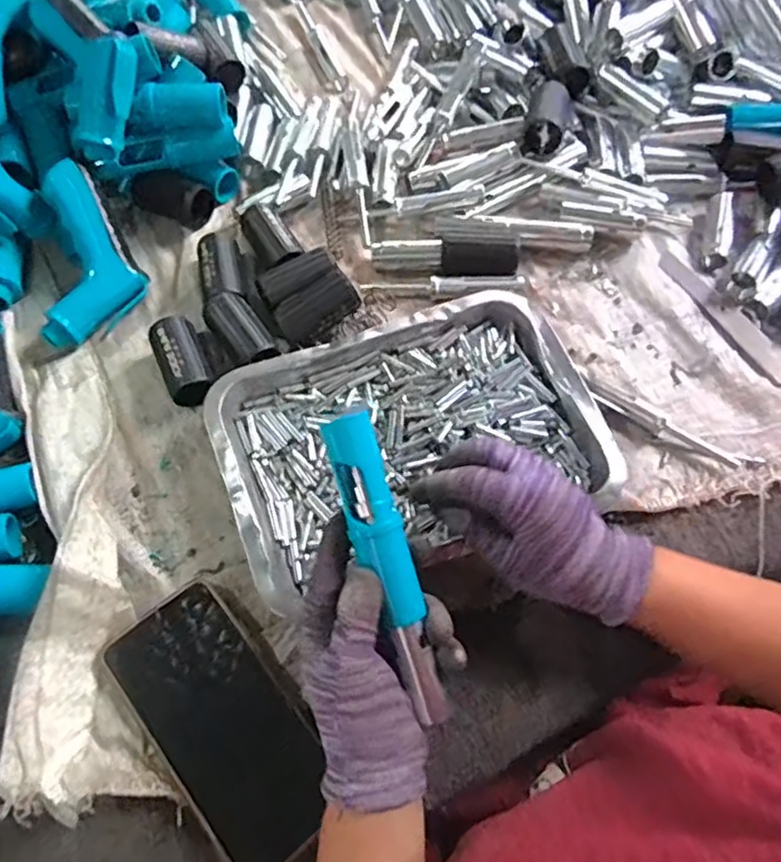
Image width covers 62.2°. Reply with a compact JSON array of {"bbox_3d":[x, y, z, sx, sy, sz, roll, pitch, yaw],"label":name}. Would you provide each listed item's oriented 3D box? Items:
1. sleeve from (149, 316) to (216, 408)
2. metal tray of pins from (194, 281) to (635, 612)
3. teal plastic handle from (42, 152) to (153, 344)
[{"bbox_3d":[-0.152,-0.050,0.477,0.033,0.029,0.067,-24,67,-12],"label":"sleeve"},{"bbox_3d":[0.012,0.000,0.449,0.253,0.029,0.167,-19,66,-9],"label":"metal tray of pins"},{"bbox_3d":[-0.231,-0.135,0.495,0.072,0.041,0.135,-9,93,-7],"label":"teal plastic handle"}]

